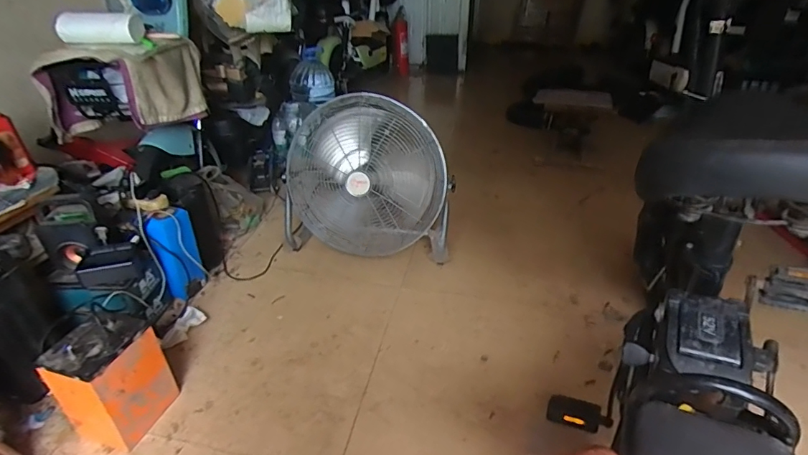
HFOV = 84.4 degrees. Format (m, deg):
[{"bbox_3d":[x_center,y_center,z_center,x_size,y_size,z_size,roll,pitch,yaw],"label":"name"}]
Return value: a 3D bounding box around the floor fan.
[{"bbox_3d":[-0.127,-0.121,1.429,0.547,0.504,0.184,12,35,20],"label":"floor fan"}]

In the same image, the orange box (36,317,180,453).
[{"bbox_3d":[-0.612,0.325,0.942,0.132,0.252,0.172,11,33,16],"label":"orange box"}]

